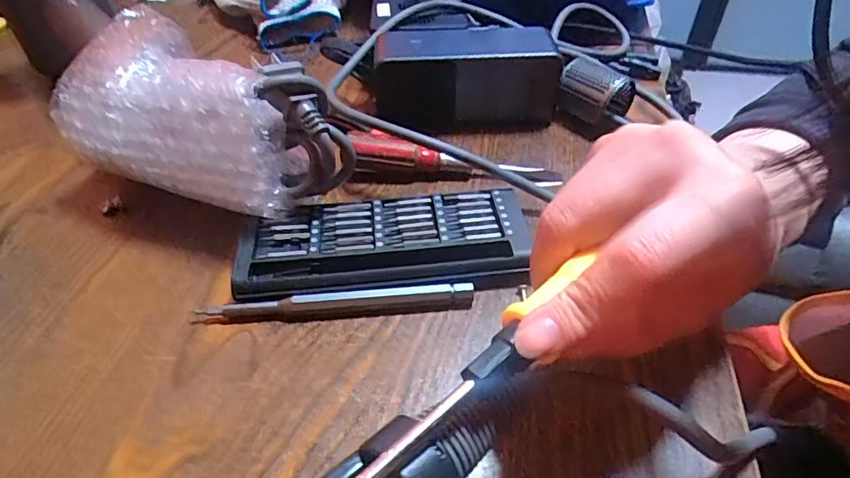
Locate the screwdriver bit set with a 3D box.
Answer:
[{"bbox_3d":[-0.022,0.003,0.286,0.153,0.018,0.063,-3,43,-4],"label":"screwdriver bit set"}]

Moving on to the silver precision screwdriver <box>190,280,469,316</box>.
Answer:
[{"bbox_3d":[-0.043,0.032,0.260,0.134,0.012,0.008,-4,43,-5],"label":"silver precision screwdriver"}]

